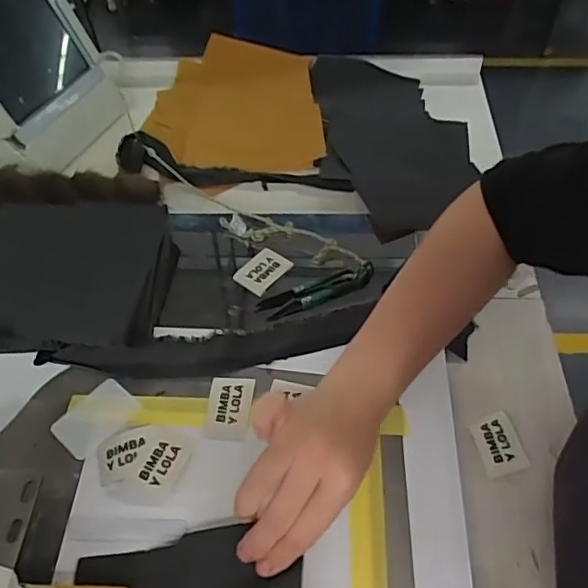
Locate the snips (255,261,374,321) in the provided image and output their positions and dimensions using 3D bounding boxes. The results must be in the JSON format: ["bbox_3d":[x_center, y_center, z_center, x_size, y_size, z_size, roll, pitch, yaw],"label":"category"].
[{"bbox_3d":[0.022,-0.003,0.516,0.110,0.008,0.029,-22,55,-14],"label":"snips"}]

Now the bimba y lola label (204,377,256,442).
[{"bbox_3d":[-0.051,0.089,0.448,0.034,0.006,0.053,3,52,5],"label":"bimba y lola label"}]

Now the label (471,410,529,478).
[{"bbox_3d":[0.162,0.116,0.443,0.034,0.007,0.048,-13,48,1],"label":"label"}]

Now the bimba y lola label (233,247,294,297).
[{"bbox_3d":[-0.029,-0.022,0.533,0.035,0.008,0.048,39,66,14],"label":"bimba y lola label"}]

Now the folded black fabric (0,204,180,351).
[{"bbox_3d":[-0.205,-0.022,0.506,0.181,0.045,0.151,0,52,3],"label":"folded black fabric"}]

